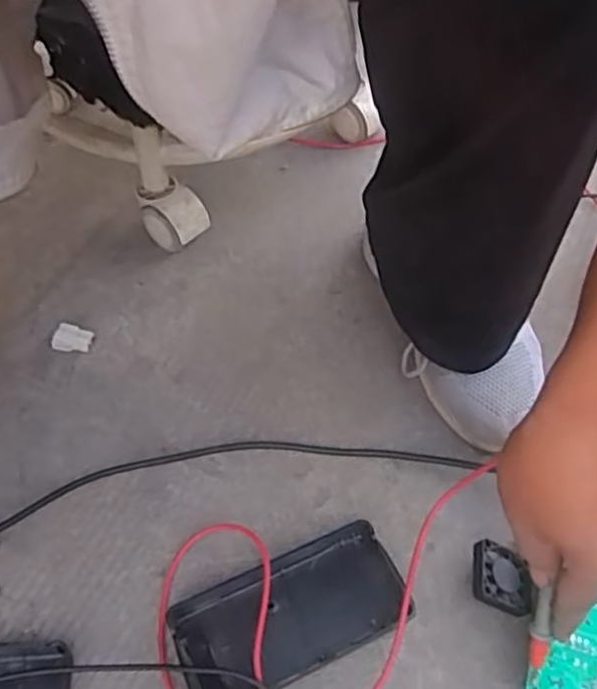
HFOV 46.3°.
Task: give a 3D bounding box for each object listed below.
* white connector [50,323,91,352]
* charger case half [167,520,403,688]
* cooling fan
[{"bbox_3d":[-0.184,-0.004,0.567,0.028,0.012,0.024,11,55,4],"label":"white connector"},{"bbox_3d":[-0.006,0.172,0.447,0.143,0.022,0.073,-21,59,-16],"label":"charger case half"},{"bbox_3d":[0.131,0.151,0.458,0.037,0.009,0.043,17,52,-12],"label":"cooling fan"}]

